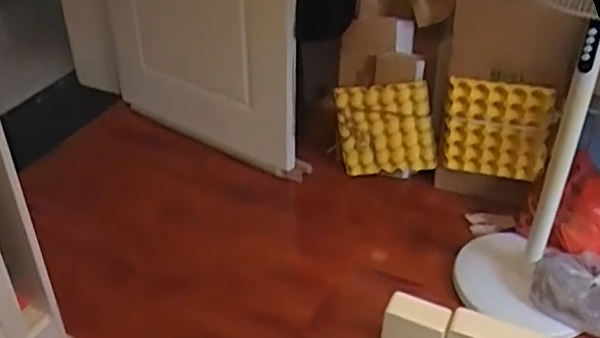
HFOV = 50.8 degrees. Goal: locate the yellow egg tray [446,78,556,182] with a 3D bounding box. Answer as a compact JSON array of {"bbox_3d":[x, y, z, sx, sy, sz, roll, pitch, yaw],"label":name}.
[{"bbox_3d":[0.562,-0.113,1.824,0.291,0.295,0.050,13,39,16],"label":"yellow egg tray"}]

